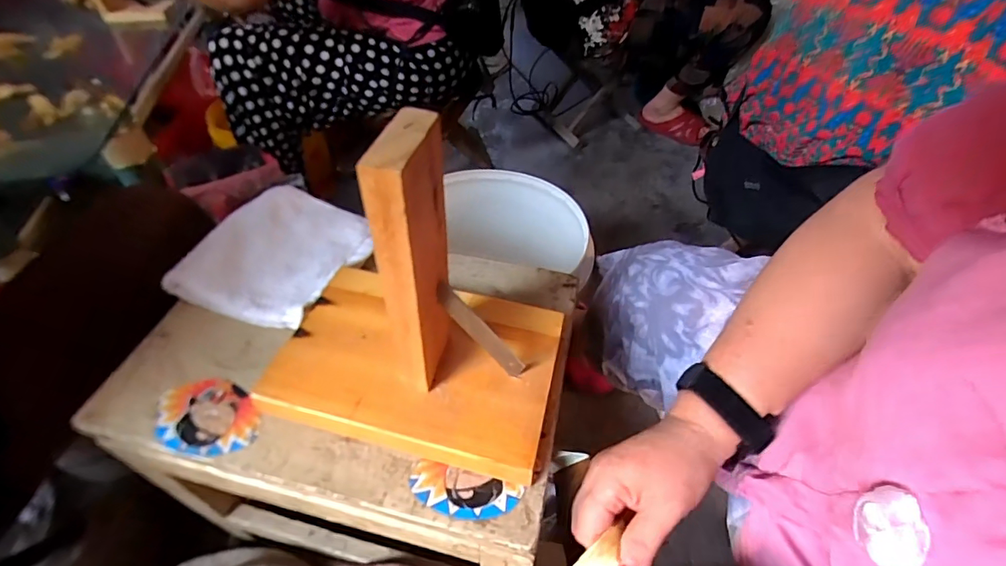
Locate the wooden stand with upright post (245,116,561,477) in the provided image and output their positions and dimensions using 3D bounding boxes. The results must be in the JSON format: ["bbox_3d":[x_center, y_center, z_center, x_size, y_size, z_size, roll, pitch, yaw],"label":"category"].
[{"bbox_3d":[-0.068,0.001,0.314,0.207,0.204,0.143,10,49,11],"label":"wooden stand with upright post"}]

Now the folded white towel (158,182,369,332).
[{"bbox_3d":[-0.212,-0.031,0.466,0.147,0.023,0.156,15,51,16],"label":"folded white towel"}]

